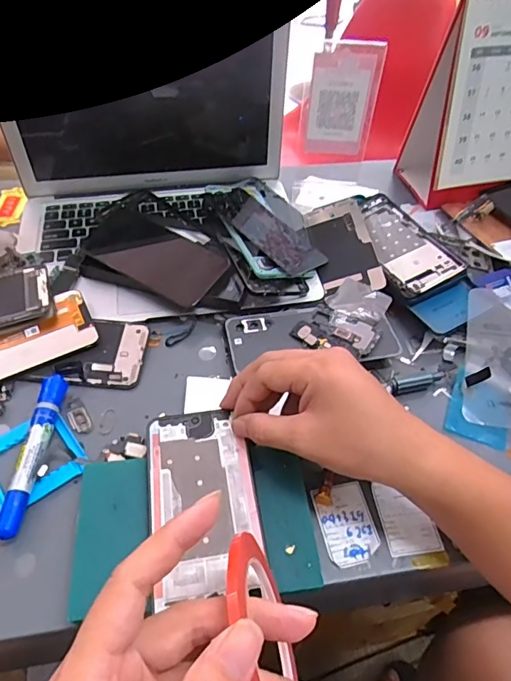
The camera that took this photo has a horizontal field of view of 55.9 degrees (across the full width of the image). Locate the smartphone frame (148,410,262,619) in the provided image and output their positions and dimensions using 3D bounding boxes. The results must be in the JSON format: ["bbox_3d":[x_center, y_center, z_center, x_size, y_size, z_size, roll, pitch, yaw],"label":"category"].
[{"bbox_3d":[-0.039,0.111,0.353,0.074,0.006,0.133,-7,49,-8],"label":"smartphone frame"}]

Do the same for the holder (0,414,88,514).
[{"bbox_3d":[-0.184,0.096,0.380,0.084,0.008,0.073,-31,56,-26],"label":"holder"}]

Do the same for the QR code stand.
[{"bbox_3d":[0.097,-0.266,0.541,0.071,0.119,0.010,6,49,3],"label":"QR code stand"}]

